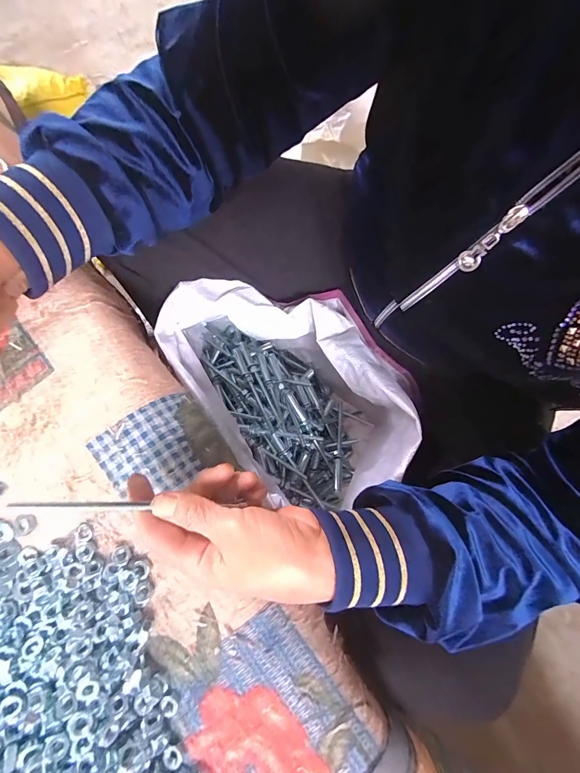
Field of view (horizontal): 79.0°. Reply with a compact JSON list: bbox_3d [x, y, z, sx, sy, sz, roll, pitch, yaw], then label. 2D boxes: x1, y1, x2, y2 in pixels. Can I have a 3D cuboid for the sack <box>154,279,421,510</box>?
[{"bbox_3d":[0.002,-0.001,0.455,0.200,0.215,0.274,-33,80,-8],"label":"sack"}]

